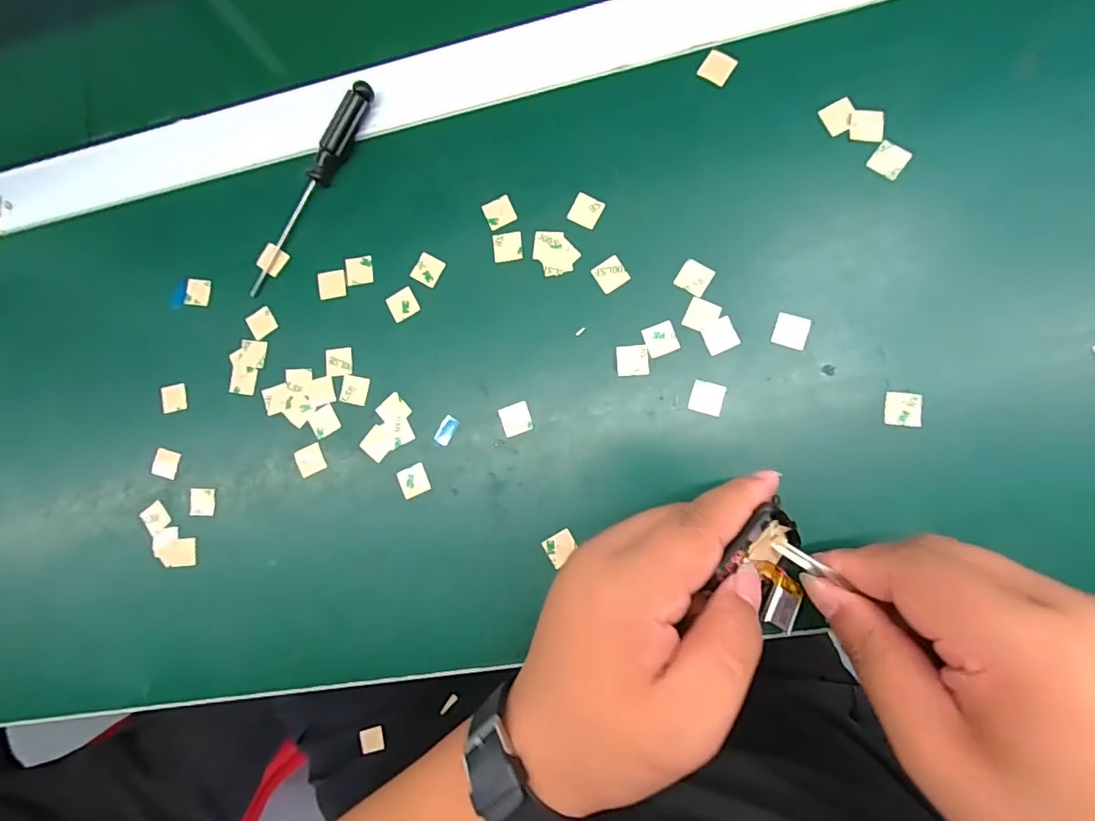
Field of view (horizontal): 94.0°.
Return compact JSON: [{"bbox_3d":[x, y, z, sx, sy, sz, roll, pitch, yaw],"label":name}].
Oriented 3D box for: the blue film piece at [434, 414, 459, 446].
[{"bbox_3d":[-0.055,0.011,0.272,0.008,0.004,0.016,27,91,9],"label":"blue film piece"}]

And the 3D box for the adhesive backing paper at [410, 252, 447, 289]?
[{"bbox_3d":[-0.066,-0.077,0.281,0.016,0.004,0.016,27,86,3],"label":"adhesive backing paper"}]

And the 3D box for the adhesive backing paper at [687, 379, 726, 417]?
[{"bbox_3d":[0.080,-0.006,0.254,0.016,0.004,0.015,16,88,9],"label":"adhesive backing paper"}]

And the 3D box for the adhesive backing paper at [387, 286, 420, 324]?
[{"bbox_3d":[-0.080,-0.058,0.282,0.016,0.004,0.016,-30,83,-4],"label":"adhesive backing paper"}]

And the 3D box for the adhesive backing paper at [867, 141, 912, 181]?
[{"bbox_3d":[0.167,-0.123,0.249,0.016,0.004,0.016,34,97,9],"label":"adhesive backing paper"}]

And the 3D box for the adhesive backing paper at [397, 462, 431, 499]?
[{"bbox_3d":[-0.071,0.037,0.273,0.015,0.004,0.016,-22,81,-2],"label":"adhesive backing paper"}]

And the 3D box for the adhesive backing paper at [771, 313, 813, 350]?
[{"bbox_3d":[0.119,-0.039,0.250,0.017,0.004,0.016,16,86,7],"label":"adhesive backing paper"}]

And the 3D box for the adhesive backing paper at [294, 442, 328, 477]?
[{"bbox_3d":[-0.131,0.027,0.280,0.015,0.004,0.016,-24,83,7],"label":"adhesive backing paper"}]

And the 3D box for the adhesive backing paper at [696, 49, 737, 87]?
[{"bbox_3d":[0.089,-0.178,0.266,0.015,0.004,0.016,32,90,9],"label":"adhesive backing paper"}]

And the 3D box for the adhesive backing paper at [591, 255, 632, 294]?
[{"bbox_3d":[0.033,-0.071,0.264,0.016,0.004,0.016,-33,83,6],"label":"adhesive backing paper"}]

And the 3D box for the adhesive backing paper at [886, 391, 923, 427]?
[{"bbox_3d":[0.168,-0.001,0.240,0.015,0.004,0.015,5,89,16],"label":"adhesive backing paper"}]

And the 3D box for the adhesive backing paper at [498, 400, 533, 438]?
[{"bbox_3d":[-0.016,0.005,0.267,0.016,0.004,0.016,-19,84,1],"label":"adhesive backing paper"}]

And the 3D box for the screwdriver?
[{"bbox_3d":[-0.134,-0.124,0.286,0.010,0.017,0.131,33,92,9],"label":"screwdriver"}]

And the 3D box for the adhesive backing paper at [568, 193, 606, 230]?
[{"bbox_3d":[0.021,-0.106,0.270,0.016,0.004,0.016,29,90,7],"label":"adhesive backing paper"}]

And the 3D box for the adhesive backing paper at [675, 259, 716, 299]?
[{"bbox_3d":[0.074,-0.068,0.257,0.016,0.004,0.016,34,92,9],"label":"adhesive backing paper"}]

